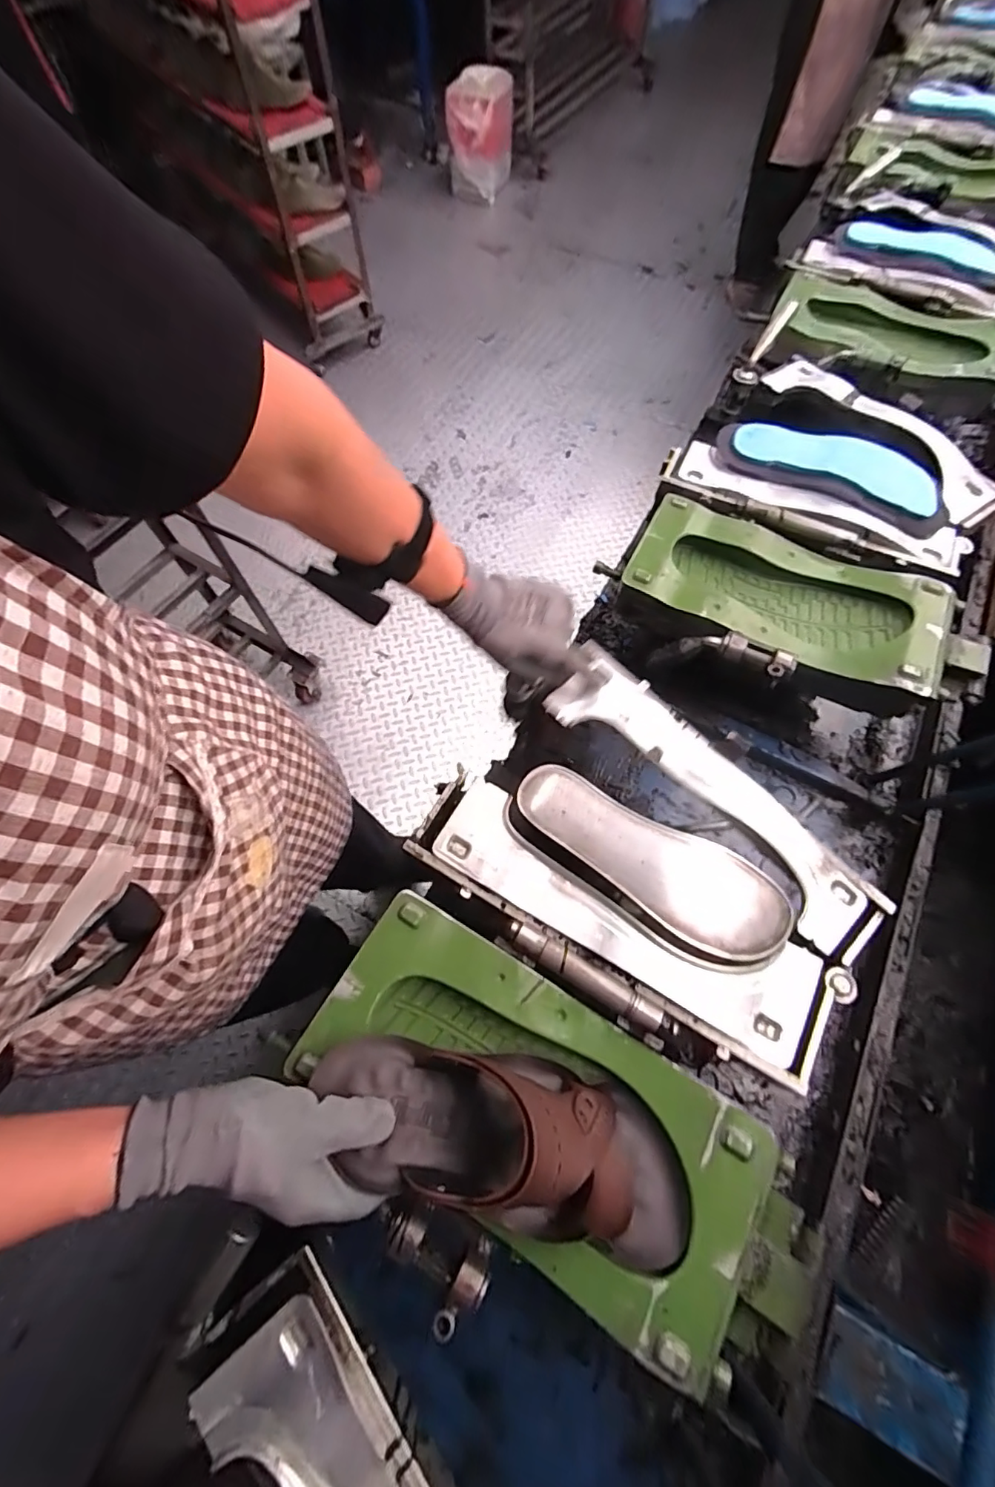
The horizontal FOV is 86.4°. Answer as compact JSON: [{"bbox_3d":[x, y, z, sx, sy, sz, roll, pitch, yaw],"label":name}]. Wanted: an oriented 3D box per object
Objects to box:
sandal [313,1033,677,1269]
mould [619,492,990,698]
[{"bbox_3d":[0.008,0.282,0.375,0.285,0.106,0.101,21,68,-2],"label":"sandal"},{"bbox_3d":[0.351,-0.168,0.629,0.390,0.046,0.182,24,69,9],"label":"mould"}]

